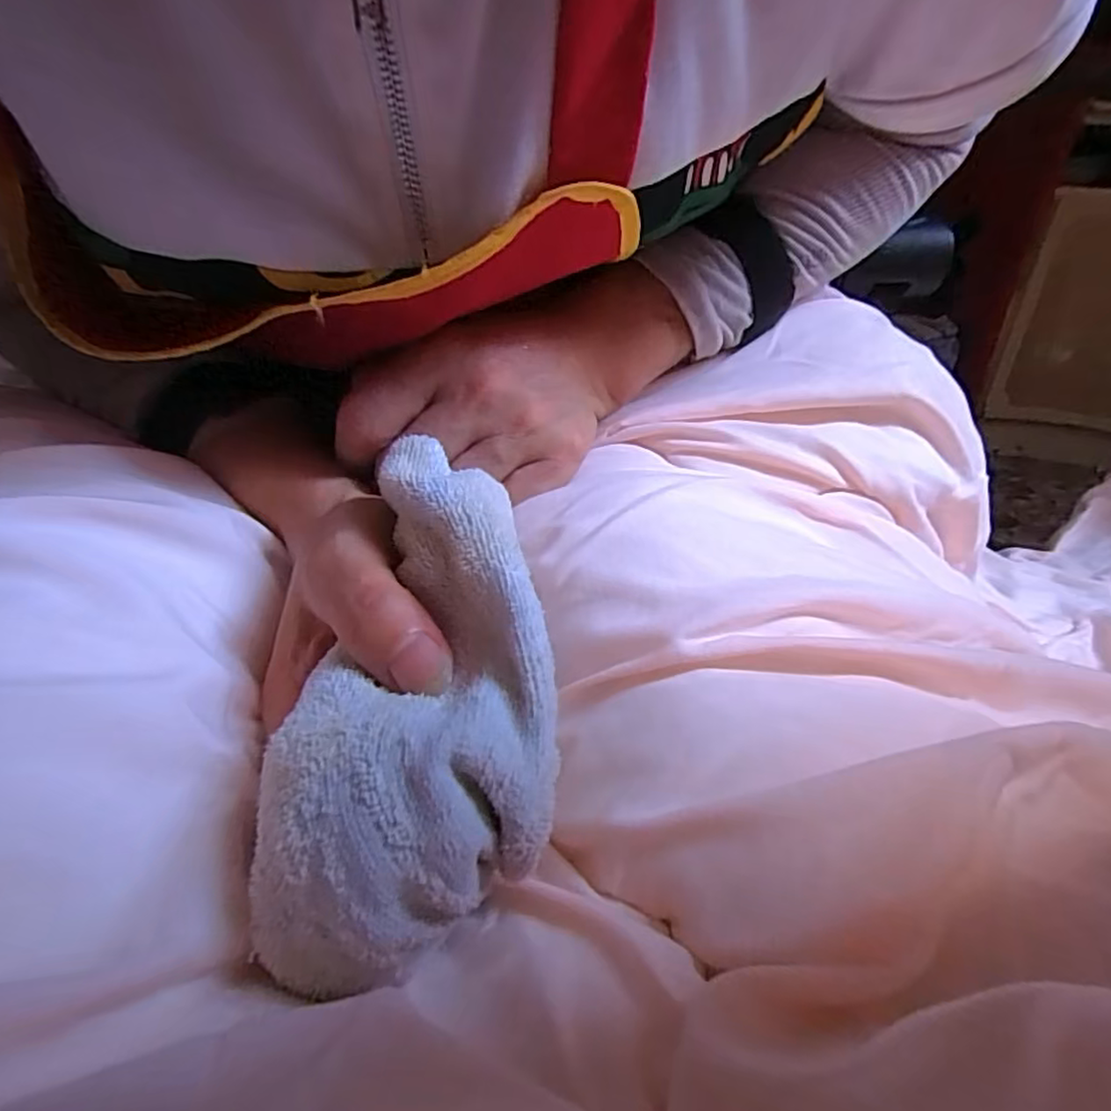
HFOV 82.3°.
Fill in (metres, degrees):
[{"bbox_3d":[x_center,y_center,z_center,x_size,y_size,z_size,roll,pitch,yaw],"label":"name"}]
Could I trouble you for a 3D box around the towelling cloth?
[{"bbox_3d":[-0.029,0.024,0.152,0.059,0.035,0.129,3,50,2],"label":"towelling cloth"}]

